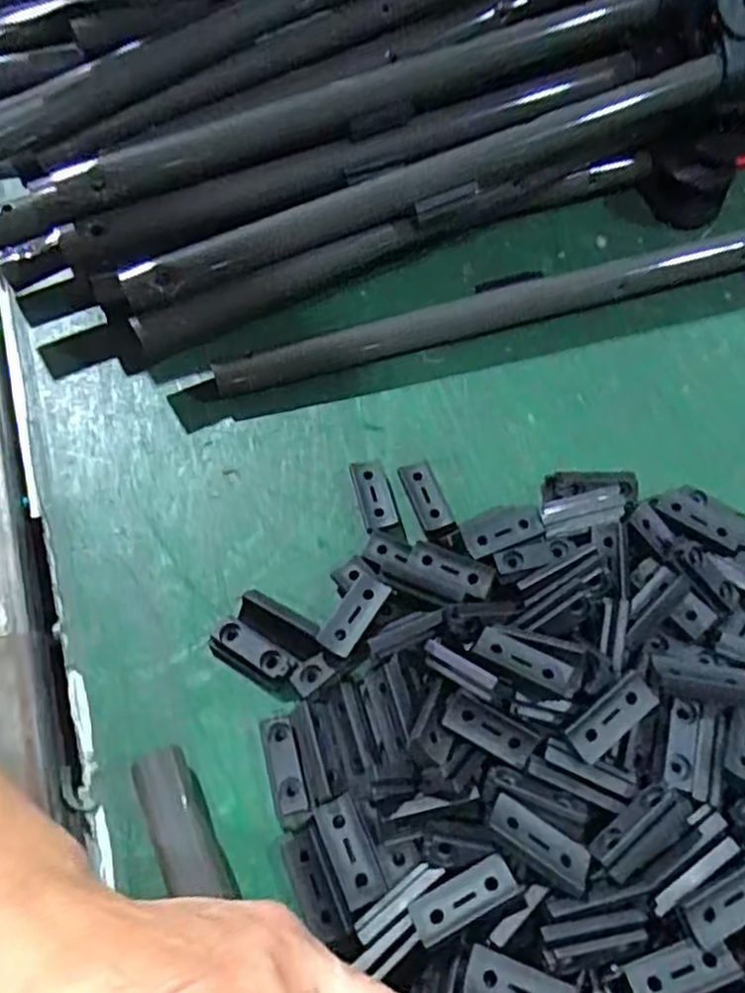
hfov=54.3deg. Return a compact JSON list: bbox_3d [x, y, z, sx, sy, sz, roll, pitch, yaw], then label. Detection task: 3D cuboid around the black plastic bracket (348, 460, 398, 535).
[{"bbox_3d":[0.001,0.000,0.324,0.014,0.009,0.035,-11,61,-9],"label":"black plastic bracket"}]

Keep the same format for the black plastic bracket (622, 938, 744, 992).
[{"bbox_3d":[0.096,0.147,0.225,0.034,0.006,0.014,-14,62,-11],"label":"black plastic bracket"}]

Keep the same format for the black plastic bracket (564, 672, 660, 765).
[{"bbox_3d":[0.085,0.078,0.255,0.035,0.004,0.015,-37,86,-13],"label":"black plastic bracket"}]

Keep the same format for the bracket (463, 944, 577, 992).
[{"bbox_3d":[0.044,0.148,0.217,0.035,0.004,0.014,24,56,-2],"label":"bracket"}]

